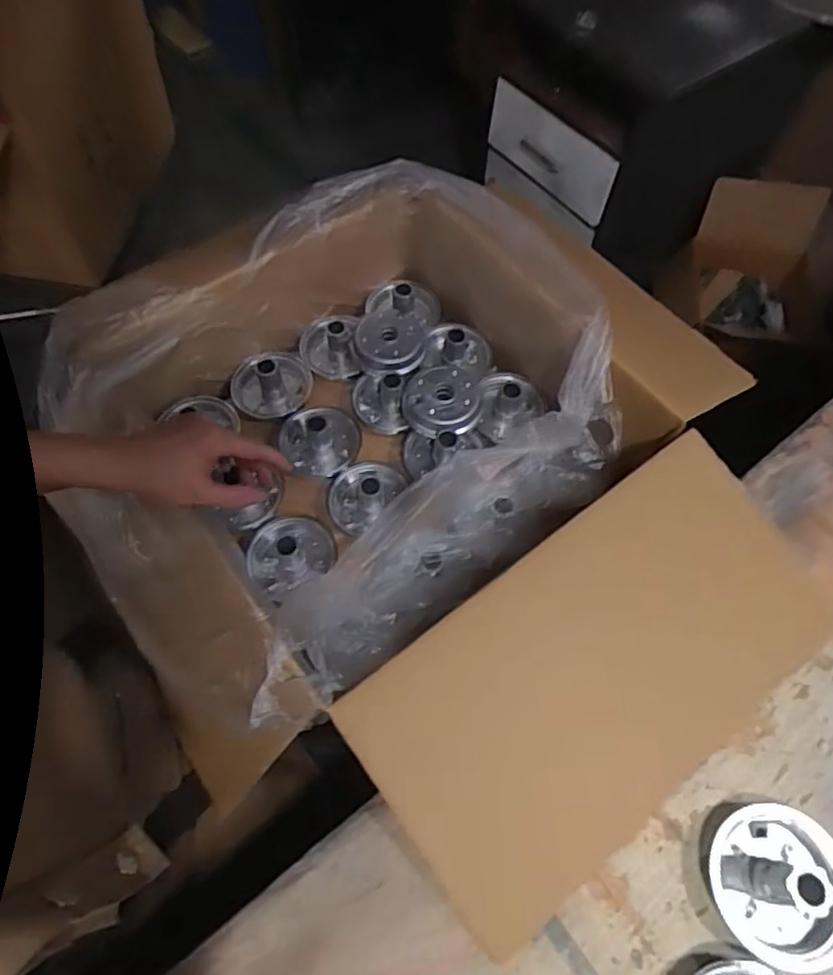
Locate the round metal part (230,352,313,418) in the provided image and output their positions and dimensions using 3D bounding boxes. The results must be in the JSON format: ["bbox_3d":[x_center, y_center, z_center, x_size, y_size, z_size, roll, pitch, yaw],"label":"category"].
[{"bbox_3d":[-0.170,-0.121,0.726,0.093,0.064,0.082,-20,65,-11],"label":"round metal part"}]

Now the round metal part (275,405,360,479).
[{"bbox_3d":[-0.110,-0.057,0.693,0.084,0.066,0.080,1,63,-1],"label":"round metal part"}]

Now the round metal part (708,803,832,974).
[{"bbox_3d":[0.256,0.272,0.420,0.084,0.060,0.095,16,65,5],"label":"round metal part"}]

